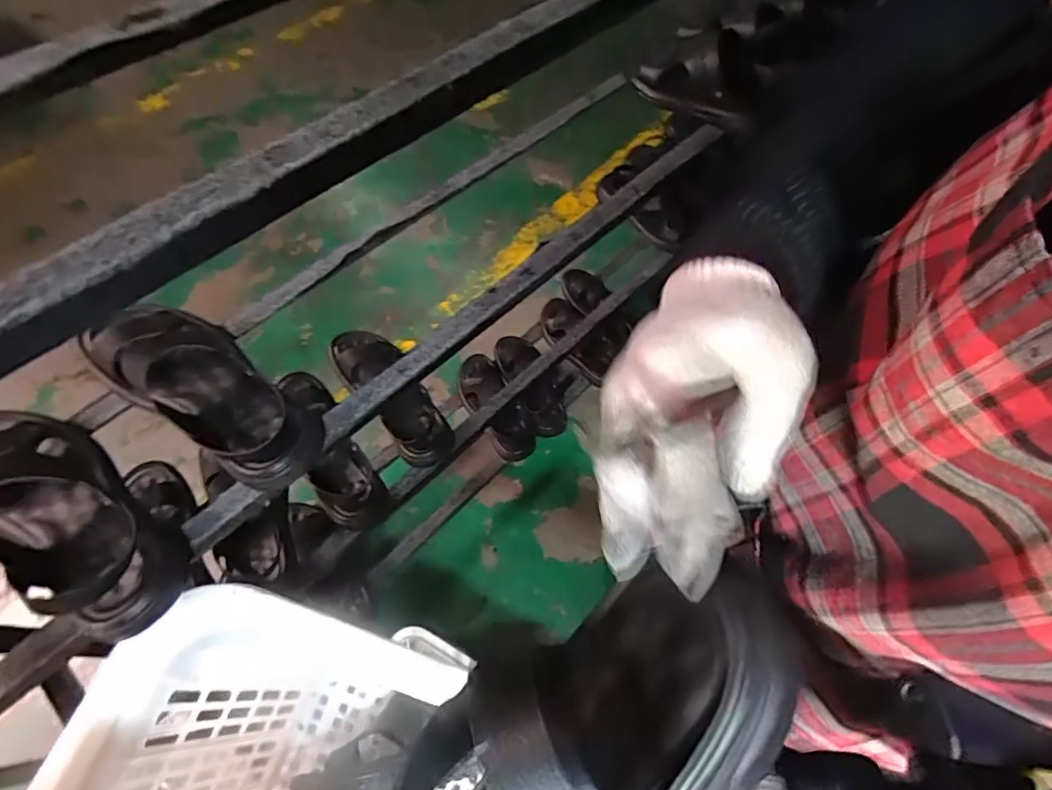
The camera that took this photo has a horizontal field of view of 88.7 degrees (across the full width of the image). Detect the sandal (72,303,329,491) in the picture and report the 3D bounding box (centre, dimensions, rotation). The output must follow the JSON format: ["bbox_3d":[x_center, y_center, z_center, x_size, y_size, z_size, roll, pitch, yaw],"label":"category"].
[{"bbox_3d":[-0.326,-0.014,0.547,0.278,0.066,0.113,33,66,13],"label":"sandal"}]

